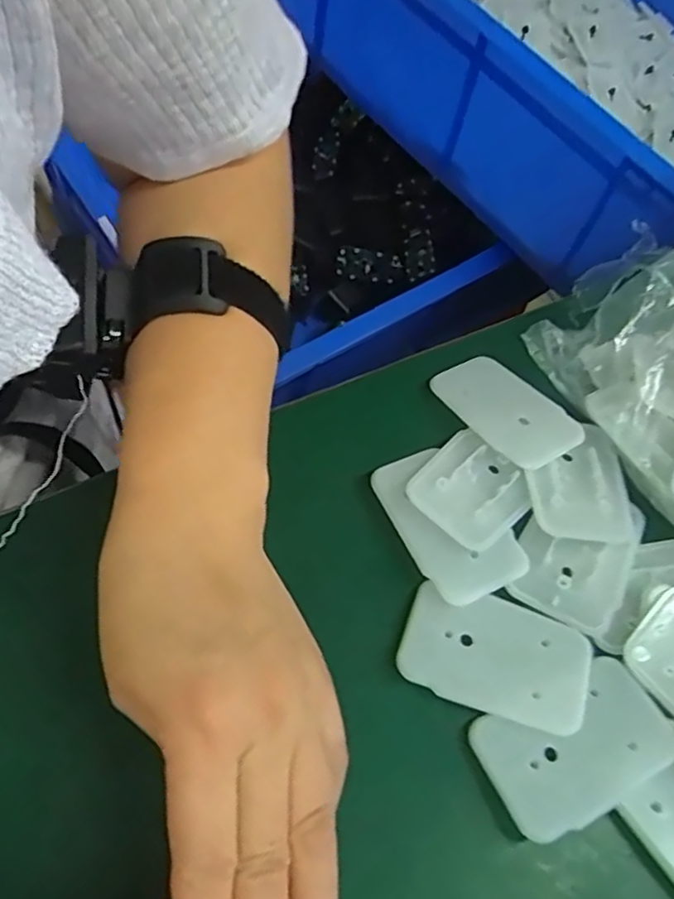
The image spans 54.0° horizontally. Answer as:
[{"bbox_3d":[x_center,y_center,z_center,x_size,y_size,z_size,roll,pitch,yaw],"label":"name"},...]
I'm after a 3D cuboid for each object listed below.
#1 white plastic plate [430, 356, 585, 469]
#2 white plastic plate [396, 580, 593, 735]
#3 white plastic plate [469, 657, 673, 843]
[{"bbox_3d":[0.078,-0.019,0.306,0.041,0.009,0.067,-32,69,-23],"label":"white plastic plate"},{"bbox_3d":[0.060,0.076,0.246,0.067,0.004,0.042,20,59,4],"label":"white plastic plate"},{"bbox_3d":[0.085,0.104,0.233,0.067,0.006,0.041,-18,64,-17],"label":"white plastic plate"}]

